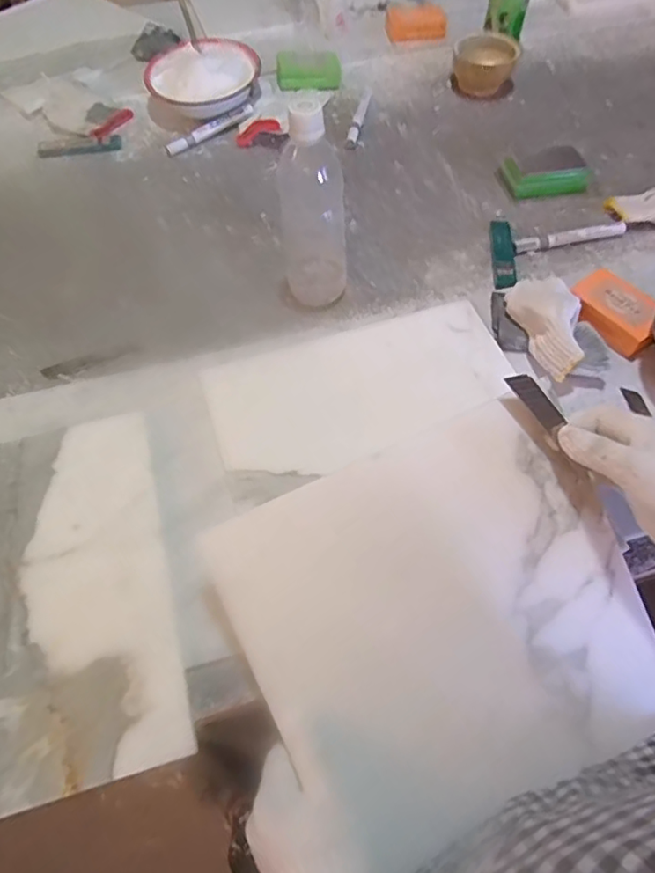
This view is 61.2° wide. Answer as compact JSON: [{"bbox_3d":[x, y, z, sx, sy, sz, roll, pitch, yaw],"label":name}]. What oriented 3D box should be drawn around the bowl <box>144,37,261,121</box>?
[{"bbox_3d":[-0.183,-0.531,0.828,0.164,0.053,0.150,-1,60,1],"label":"bowl"}]

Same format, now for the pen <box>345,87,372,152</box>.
[{"bbox_3d":[0.048,-0.475,0.821,0.017,0.012,0.155,11,63,9],"label":"pen"}]

